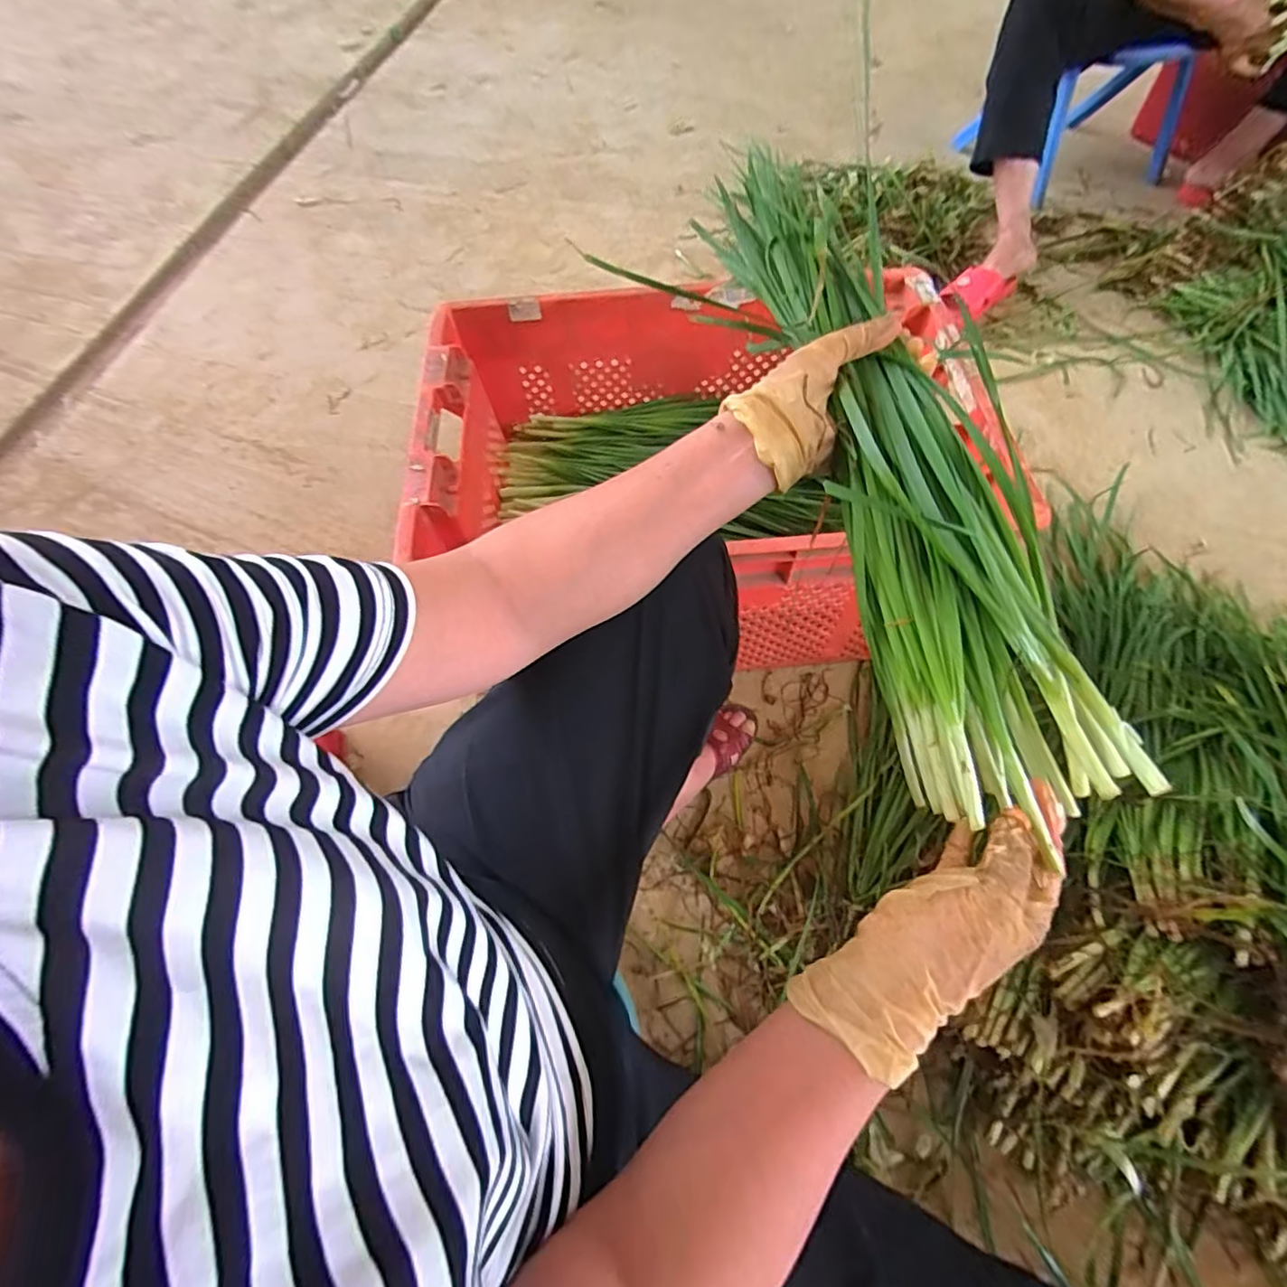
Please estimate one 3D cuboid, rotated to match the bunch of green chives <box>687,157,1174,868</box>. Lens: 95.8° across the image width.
[{"bbox_3d":[0.147,-0.130,0.370,0.085,0.116,0.463,-16,75,-4],"label":"bunch of green chives"}]

